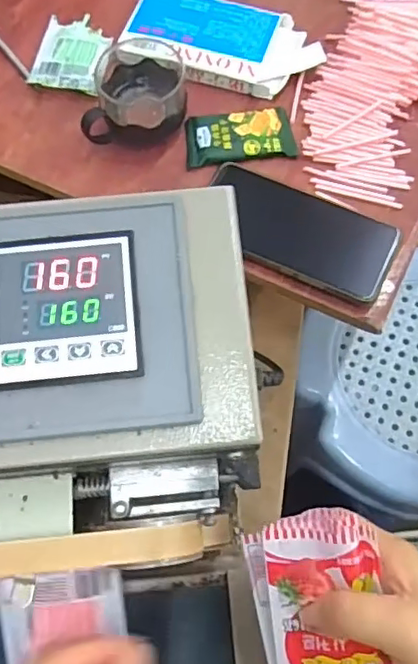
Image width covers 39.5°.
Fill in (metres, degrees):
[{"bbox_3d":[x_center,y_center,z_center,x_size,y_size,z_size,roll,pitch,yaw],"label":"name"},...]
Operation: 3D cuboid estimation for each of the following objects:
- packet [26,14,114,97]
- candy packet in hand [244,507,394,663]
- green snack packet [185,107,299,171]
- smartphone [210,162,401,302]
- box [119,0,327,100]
[{"bbox_3d":[-0.130,-0.267,0.558,0.065,0.005,0.090,7,67,4],"label":"packet"},{"bbox_3d":[0.058,0.146,0.300,0.064,0.015,0.101,-12,91,14],"label":"candy packet in hand"},{"bbox_3d":[0.027,-0.172,0.511,0.094,0.009,0.051,-5,67,-1],"label":"green snack packet"},{"bbox_3d":[0.072,-0.083,0.483,0.158,0.015,0.080,23,69,10],"label":"smartphone"},{"bbox_3d":[0.013,-0.276,0.549,0.179,0.020,0.094,16,68,8],"label":"box"}]

